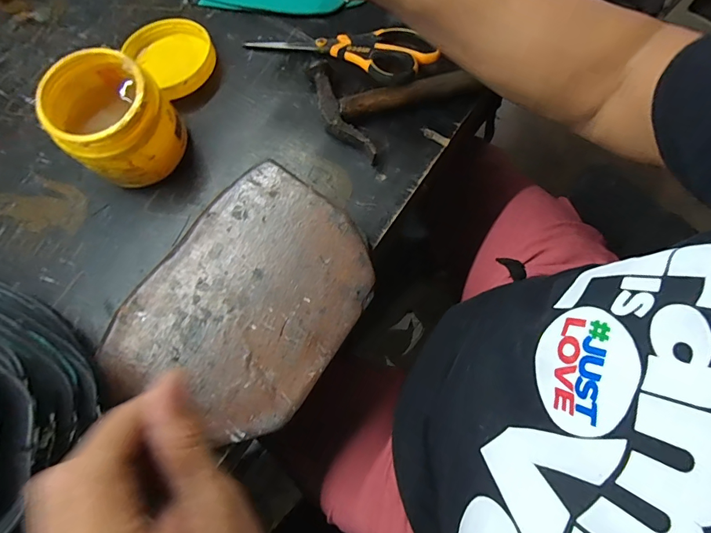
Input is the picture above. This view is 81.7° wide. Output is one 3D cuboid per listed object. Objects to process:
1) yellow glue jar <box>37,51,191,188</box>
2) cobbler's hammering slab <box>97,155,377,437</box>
[{"bbox_3d":[-0.214,-0.133,0.375,0.091,0.089,0.102,-37,78,-8],"label":"yellow glue jar"},{"bbox_3d":[-0.091,0.033,0.363,0.167,0.026,0.226,36,79,9],"label":"cobbler's hammering slab"}]

